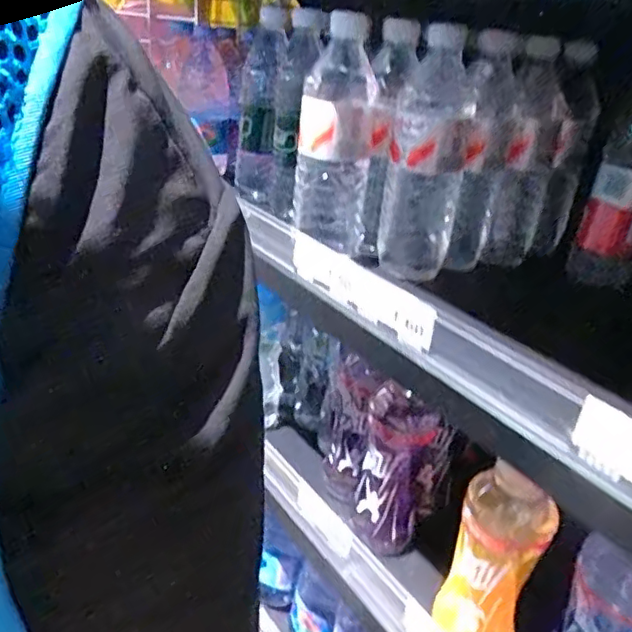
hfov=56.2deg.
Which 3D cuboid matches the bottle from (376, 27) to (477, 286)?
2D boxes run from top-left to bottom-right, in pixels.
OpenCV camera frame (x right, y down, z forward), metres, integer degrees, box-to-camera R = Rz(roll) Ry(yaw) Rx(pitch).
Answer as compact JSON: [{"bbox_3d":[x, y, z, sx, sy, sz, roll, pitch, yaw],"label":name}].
[{"bbox_3d":[0.104,-0.141,0.559,0.071,0.205,0.075,7,25,7],"label":"bottle"}]

